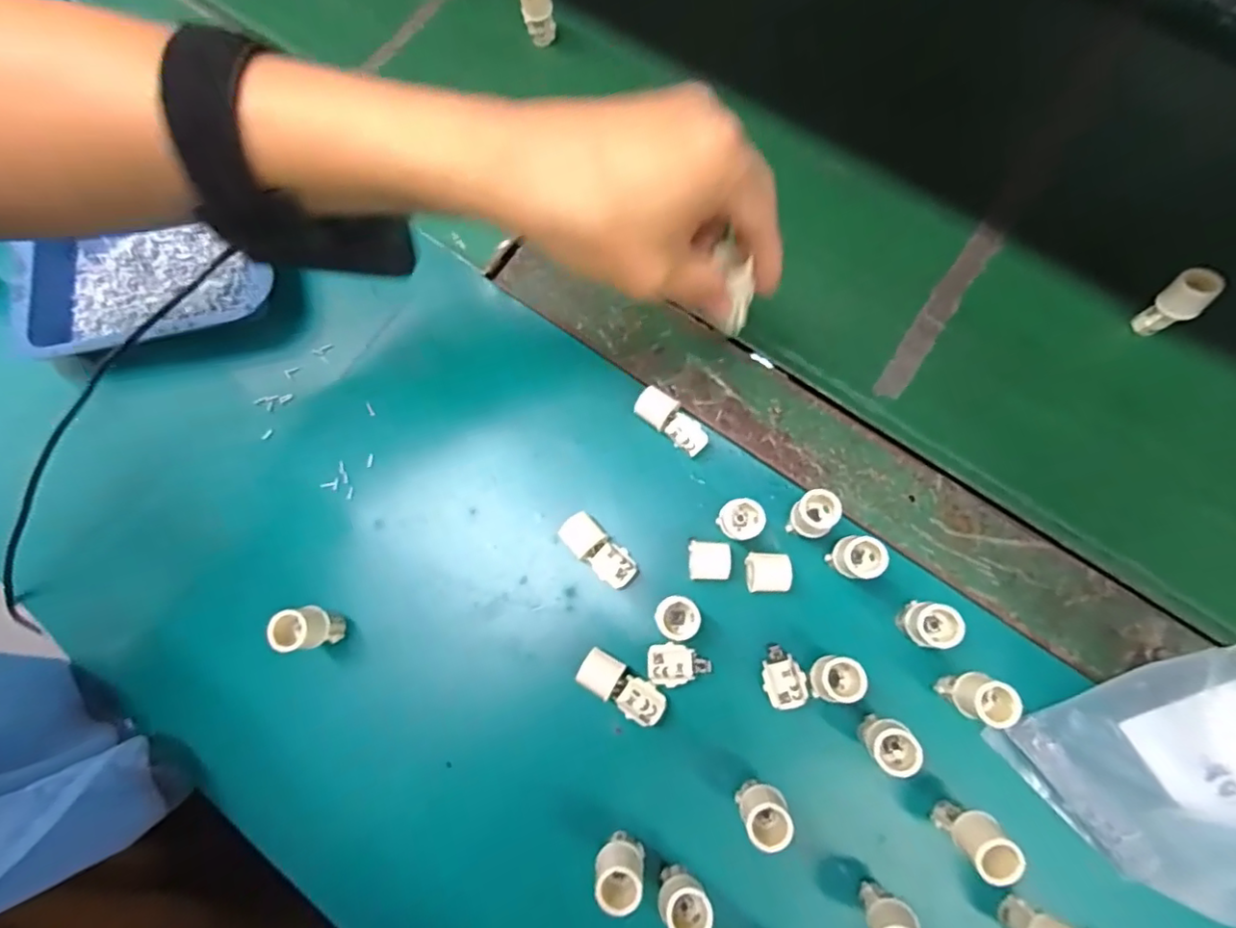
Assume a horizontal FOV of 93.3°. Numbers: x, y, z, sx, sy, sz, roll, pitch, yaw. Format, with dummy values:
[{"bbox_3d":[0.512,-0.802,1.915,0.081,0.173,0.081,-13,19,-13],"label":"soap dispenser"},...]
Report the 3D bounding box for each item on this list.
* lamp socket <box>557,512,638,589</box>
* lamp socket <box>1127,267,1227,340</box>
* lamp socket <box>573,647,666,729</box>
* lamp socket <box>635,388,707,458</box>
[{"bbox_3d":[-0.010,0.047,0.310,0.044,0.019,0.019,42,79,13],"label":"lamp socket"},{"bbox_3d":[0.312,-0.089,0.329,0.017,0.045,0.021,-32,74,-7],"label":"lamp socket"},{"bbox_3d":[0.002,0.111,0.290,0.045,0.018,0.019,33,77,11],"label":"lamp socket"},{"bbox_3d":[0.030,-0.022,0.325,0.044,0.017,0.017,41,79,13],"label":"lamp socket"}]

